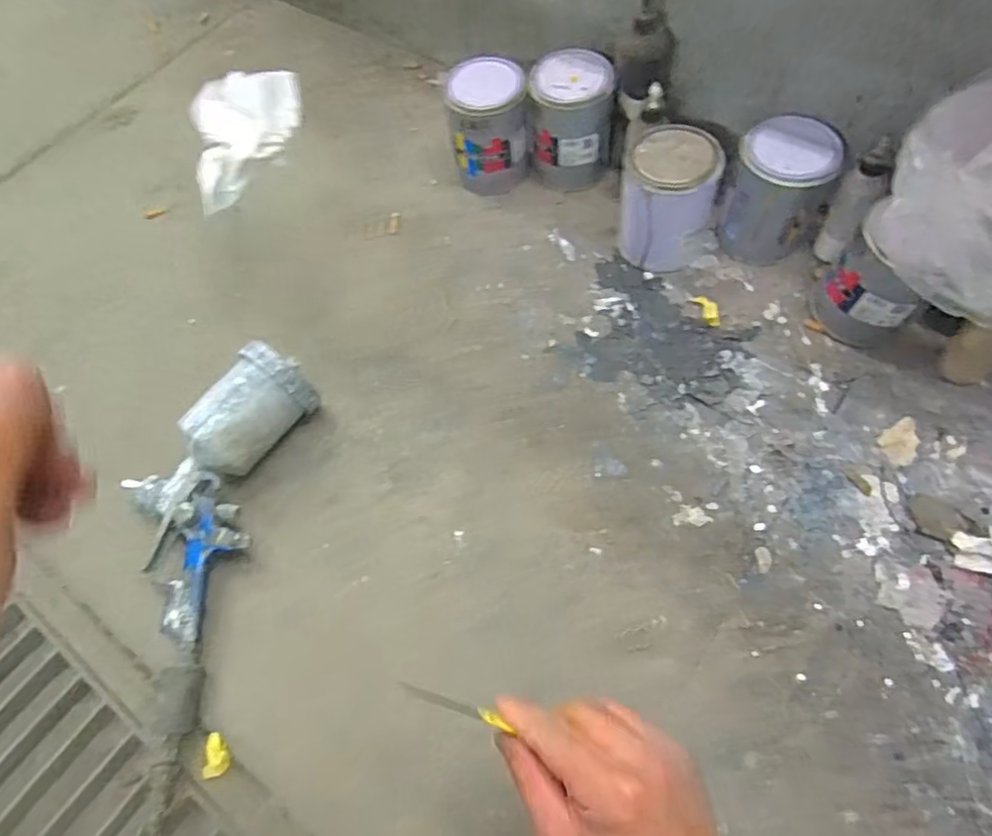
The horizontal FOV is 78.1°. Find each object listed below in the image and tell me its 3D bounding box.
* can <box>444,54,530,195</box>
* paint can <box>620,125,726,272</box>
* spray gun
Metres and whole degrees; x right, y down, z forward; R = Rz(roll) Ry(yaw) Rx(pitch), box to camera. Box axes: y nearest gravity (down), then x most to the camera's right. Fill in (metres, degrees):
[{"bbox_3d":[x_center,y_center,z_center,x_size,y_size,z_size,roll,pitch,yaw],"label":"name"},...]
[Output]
[{"bbox_3d":[-0.009,-0.386,0.826,0.100,0.140,0.103,-2,63,3],"label":"can"},{"bbox_3d":[0.208,-0.260,0.742,0.109,0.140,0.102,-2,63,3],"label":"paint can"},{"bbox_3d":[-0.304,0.067,0.644,0.137,0.097,0.308,17,66,12],"label":"spray gun"}]

